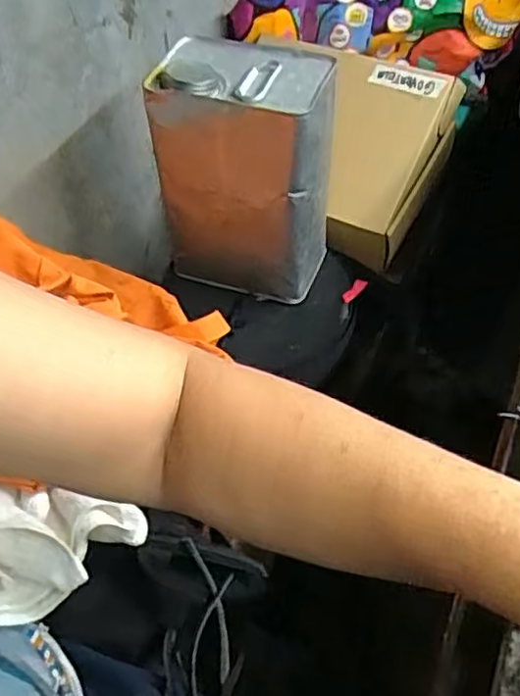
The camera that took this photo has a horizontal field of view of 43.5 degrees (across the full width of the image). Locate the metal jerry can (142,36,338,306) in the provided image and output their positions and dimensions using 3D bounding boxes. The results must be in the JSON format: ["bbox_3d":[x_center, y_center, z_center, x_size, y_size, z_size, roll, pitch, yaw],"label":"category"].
[{"bbox_3d":[-0.010,-0.174,0.666,0.158,0.220,0.118,12,53,13],"label":"metal jerry can"}]

